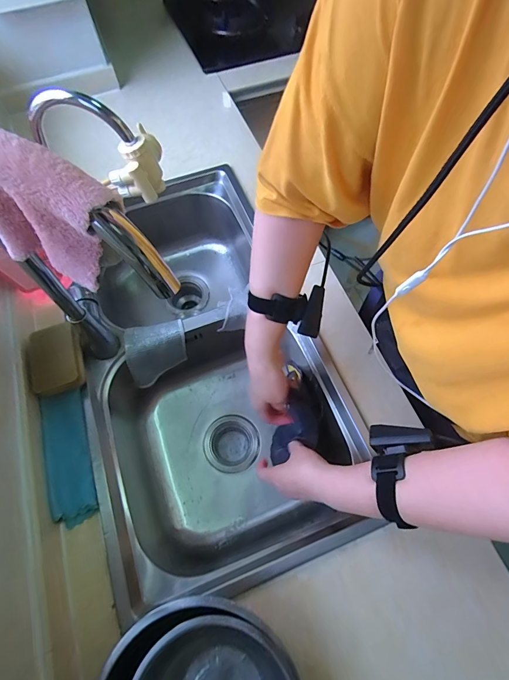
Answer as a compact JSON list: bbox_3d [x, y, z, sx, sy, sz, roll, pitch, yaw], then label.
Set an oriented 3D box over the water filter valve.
[{"bbox_3d":[-0.180,-0.277,0.551,0.056,0.077,0.094,19,66,9],"label":"water filter valve"}]

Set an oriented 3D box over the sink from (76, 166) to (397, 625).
[{"bbox_3d":[-0.104,0.047,0.683,0.397,0.228,0.717,-20,66,-9],"label":"sink"}]

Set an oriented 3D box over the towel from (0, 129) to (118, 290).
[{"bbox_3d":[-0.167,-0.099,0.260,0.137,0.098,0.046,25,67,12],"label":"towel"}]

